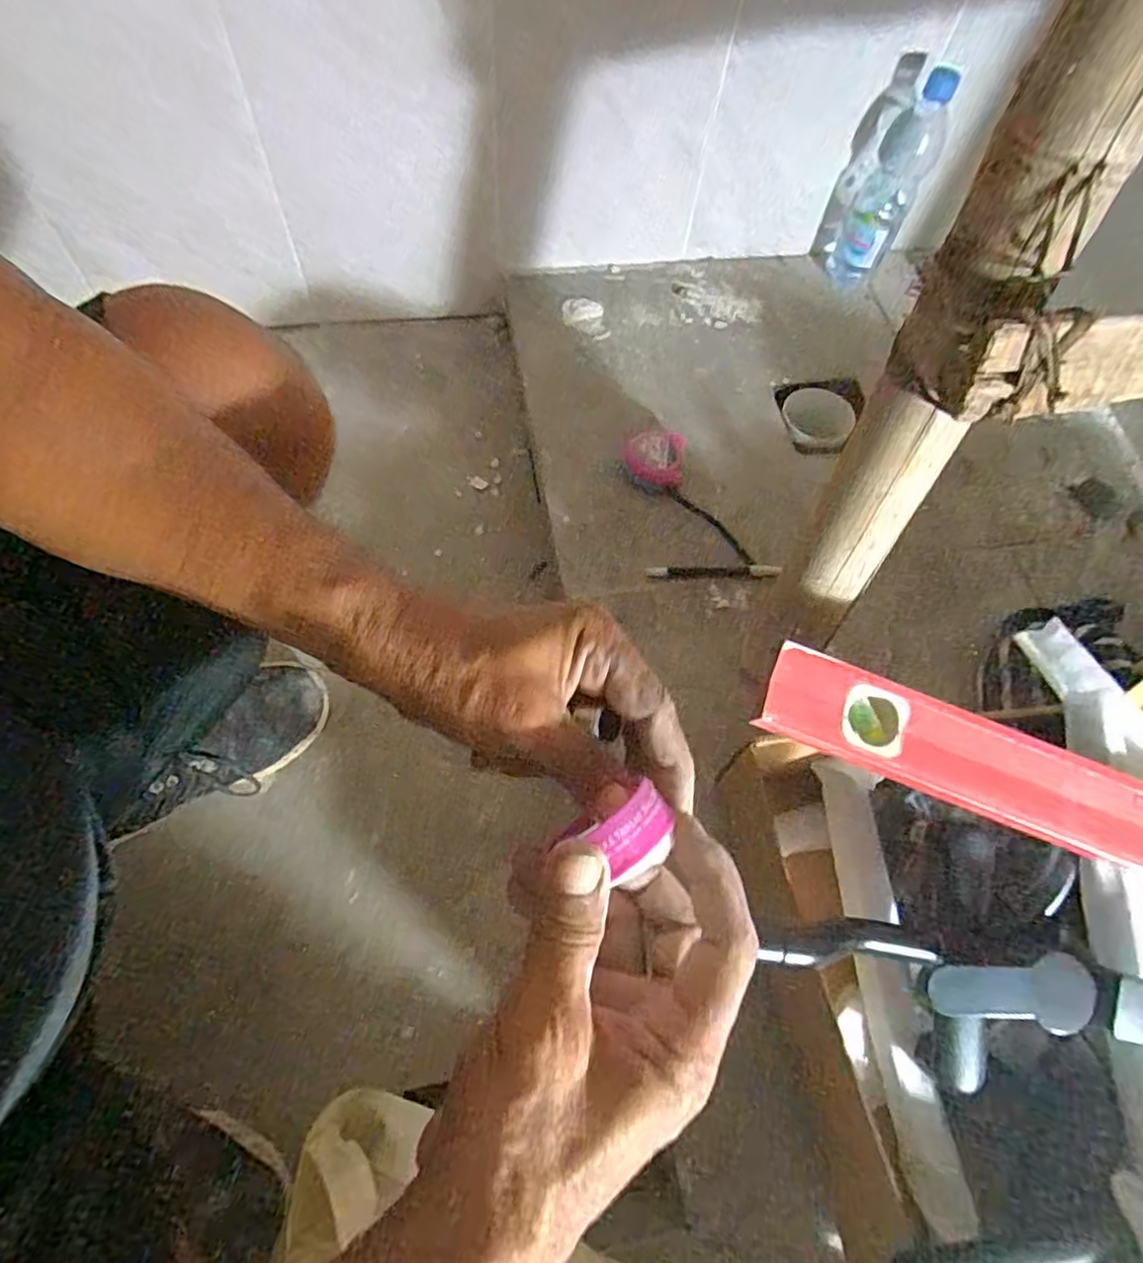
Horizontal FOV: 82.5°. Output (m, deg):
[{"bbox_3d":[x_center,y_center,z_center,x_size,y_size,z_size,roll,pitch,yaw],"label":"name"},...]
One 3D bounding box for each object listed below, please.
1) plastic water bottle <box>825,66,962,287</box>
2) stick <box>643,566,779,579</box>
[{"bbox_3d":[0.403,-0.562,0.828,0.074,0.226,0.061,23,64,8],"label":"plastic water bottle"},{"bbox_3d":[0.149,-0.063,0.688,0.140,0.014,0.013,-1,64,-4],"label":"stick"}]

